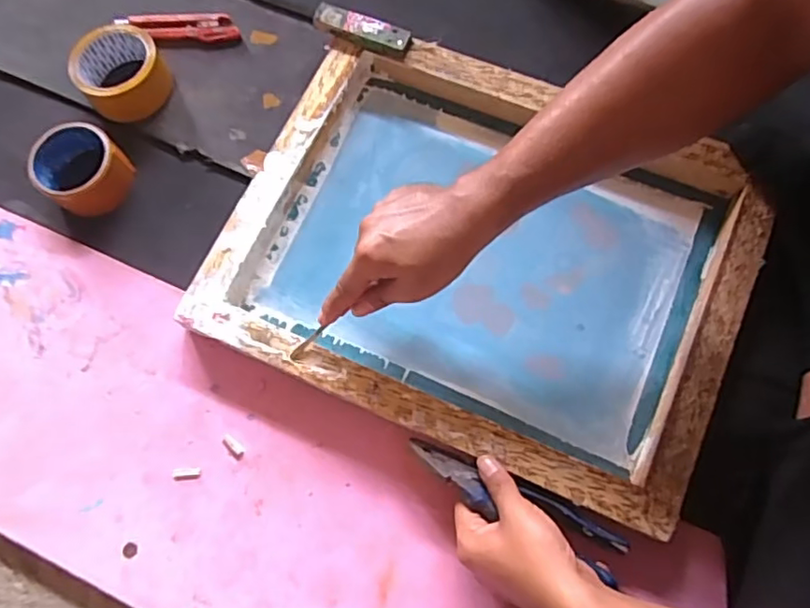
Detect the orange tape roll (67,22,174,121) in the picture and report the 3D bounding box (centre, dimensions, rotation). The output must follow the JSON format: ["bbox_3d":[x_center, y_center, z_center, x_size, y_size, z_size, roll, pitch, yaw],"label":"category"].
[{"bbox_3d":[-0.320,-0.262,0.666,0.090,0.052,0.090,-1,75,2],"label":"orange tape roll"}]

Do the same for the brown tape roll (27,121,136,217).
[{"bbox_3d":[-0.353,-0.147,0.637,0.098,0.043,0.086,24,77,8],"label":"brown tape roll"}]

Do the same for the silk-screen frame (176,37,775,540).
[{"bbox_3d":[0.073,-0.051,0.573,0.464,0.046,0.355,23,77,8],"label":"silk-screen frame"}]

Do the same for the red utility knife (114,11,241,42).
[{"bbox_3d":[-0.271,-0.329,0.701,0.153,0.015,0.037,3,75,3],"label":"red utility knife"}]

